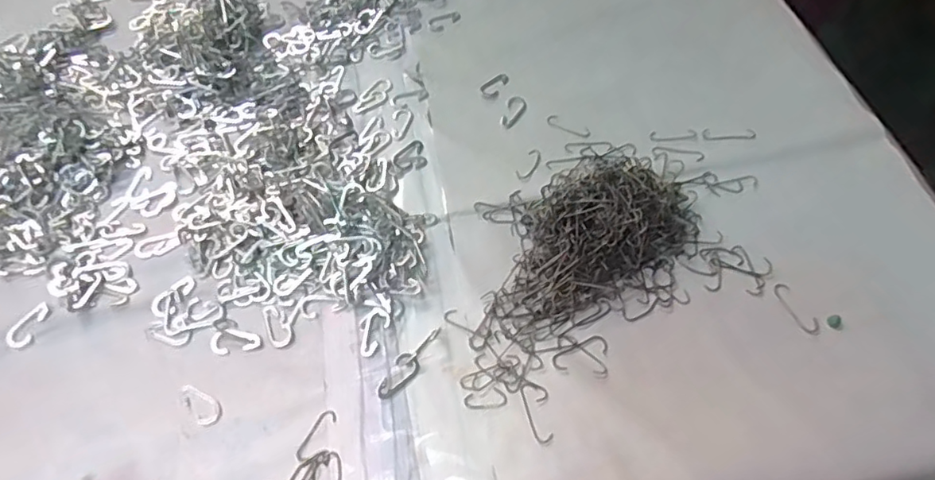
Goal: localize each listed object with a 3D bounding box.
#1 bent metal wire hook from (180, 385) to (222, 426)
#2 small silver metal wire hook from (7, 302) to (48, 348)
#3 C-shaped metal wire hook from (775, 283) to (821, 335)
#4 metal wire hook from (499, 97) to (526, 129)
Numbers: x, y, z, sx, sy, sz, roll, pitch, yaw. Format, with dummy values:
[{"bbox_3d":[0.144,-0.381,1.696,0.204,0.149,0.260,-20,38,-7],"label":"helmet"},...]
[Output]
[{"bbox_3d":[-0.190,0.115,0.408,0.018,0.004,0.038,-41,66,-19],"label":"bent metal wire hook"},{"bbox_3d":[-0.337,0.065,0.442,0.020,0.006,0.035,11,61,9],"label":"small silver metal wire hook"},{"bbox_3d":[0.244,0.051,0.428,0.014,0.004,0.043,-26,62,-12],"label":"C-shaped metal wire hook"},{"bbox_3d":[0.042,-0.120,0.537,0.019,0.004,0.036,27,65,17],"label":"metal wire hook"}]

